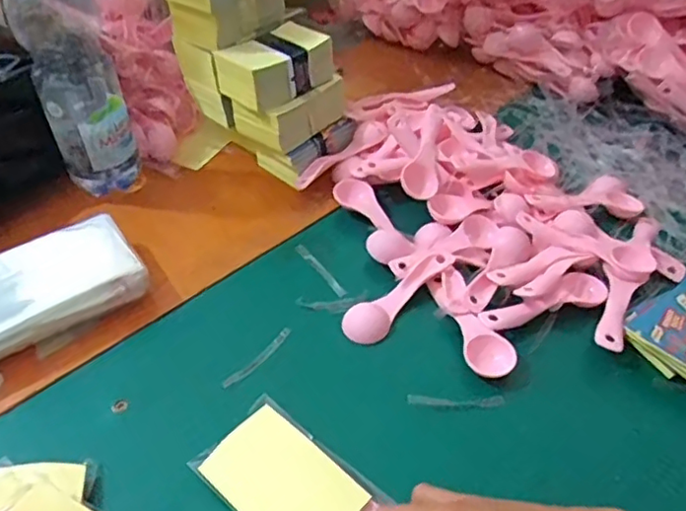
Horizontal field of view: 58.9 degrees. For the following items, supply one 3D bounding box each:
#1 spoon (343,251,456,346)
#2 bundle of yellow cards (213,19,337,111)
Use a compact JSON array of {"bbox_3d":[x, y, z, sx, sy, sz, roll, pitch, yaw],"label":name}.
[{"bbox_3d":[0.048,0.031,0.494,0.112,0.022,0.032,-31,53,-29],"label":"spoon"},{"bbox_3d":[-0.063,-0.180,0.572,0.094,0.043,0.073,-34,54,-31],"label":"bundle of yellow cards"}]

